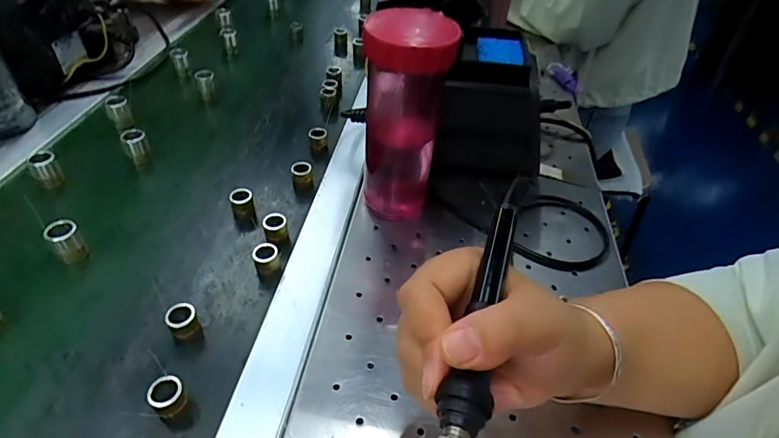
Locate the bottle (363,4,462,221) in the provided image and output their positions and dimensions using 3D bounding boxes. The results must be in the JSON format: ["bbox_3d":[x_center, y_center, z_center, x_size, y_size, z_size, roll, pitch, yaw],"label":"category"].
[{"bbox_3d":[0.013,-0.084,0.410,0.066,0.175,0.088,4,42,1],"label":"bottle"}]

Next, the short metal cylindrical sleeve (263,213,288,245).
[{"bbox_3d":[-0.100,0.011,0.411,0.019,0.025,0.020,2,43,-2],"label":"short metal cylindrical sleeve"}]

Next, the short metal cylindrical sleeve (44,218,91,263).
[{"bbox_3d":[-0.266,0.019,0.385,0.022,0.036,0.018,-29,52,-31],"label":"short metal cylindrical sleeve"}]

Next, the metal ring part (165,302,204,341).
[{"bbox_3d":[-0.148,0.074,0.336,0.019,0.018,0.021,-19,47,-23],"label":"metal ring part"}]

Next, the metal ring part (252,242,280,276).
[{"bbox_3d":[-0.101,0.034,0.384,0.019,0.024,0.018,2,43,-2],"label":"metal ring part"}]

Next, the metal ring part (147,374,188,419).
[{"bbox_3d":[-0.140,0.115,0.297,0.020,0.023,0.023,-27,51,-29],"label":"metal ring part"}]

